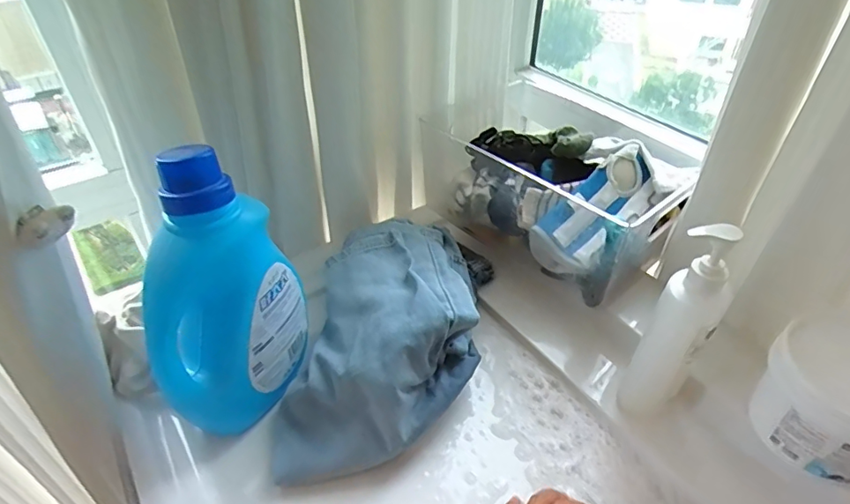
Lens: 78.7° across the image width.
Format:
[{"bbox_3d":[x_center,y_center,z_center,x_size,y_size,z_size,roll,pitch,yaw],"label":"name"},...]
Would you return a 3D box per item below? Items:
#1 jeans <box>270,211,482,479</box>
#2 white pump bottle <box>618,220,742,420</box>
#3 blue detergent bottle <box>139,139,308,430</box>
[{"bbox_3d":[-0.039,0.076,0.624,0.214,0.126,0.376,4,41,6],"label":"jeans"},{"bbox_3d":[0.247,0.078,0.507,0.058,0.232,0.047,28,48,30],"label":"white pump bottle"},{"bbox_3d":[-0.204,0.047,0.517,0.089,0.273,0.149,13,43,17],"label":"blue detergent bottle"}]

